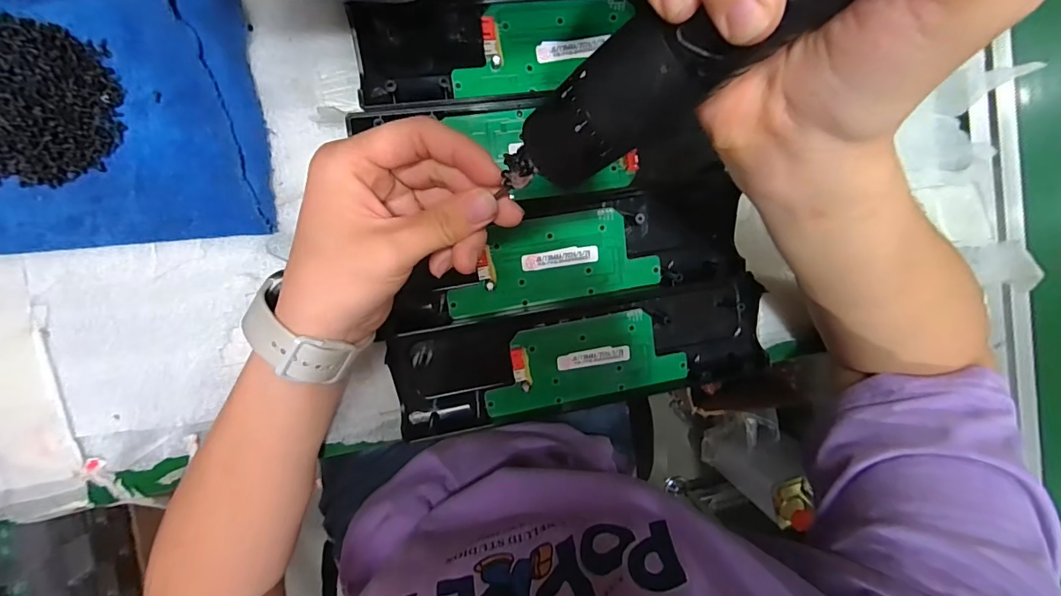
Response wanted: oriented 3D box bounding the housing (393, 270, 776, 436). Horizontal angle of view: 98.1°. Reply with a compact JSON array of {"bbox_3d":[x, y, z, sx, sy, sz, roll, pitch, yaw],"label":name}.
[{"bbox_3d":[0.037,0.039,0.310,0.245,0.020,0.067,-10,97,-6],"label":"housing"}]

